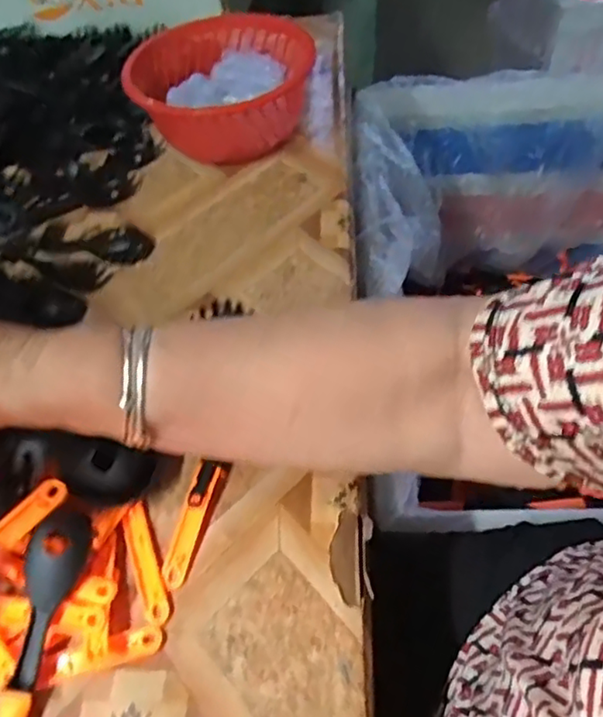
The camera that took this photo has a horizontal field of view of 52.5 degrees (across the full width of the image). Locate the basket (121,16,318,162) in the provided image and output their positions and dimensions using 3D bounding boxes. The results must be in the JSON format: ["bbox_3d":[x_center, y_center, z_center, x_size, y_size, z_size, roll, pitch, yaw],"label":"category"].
[{"bbox_3d":[-0.073,-0.271,0.619,0.154,0.085,0.169,2,53,8],"label":"basket"}]

